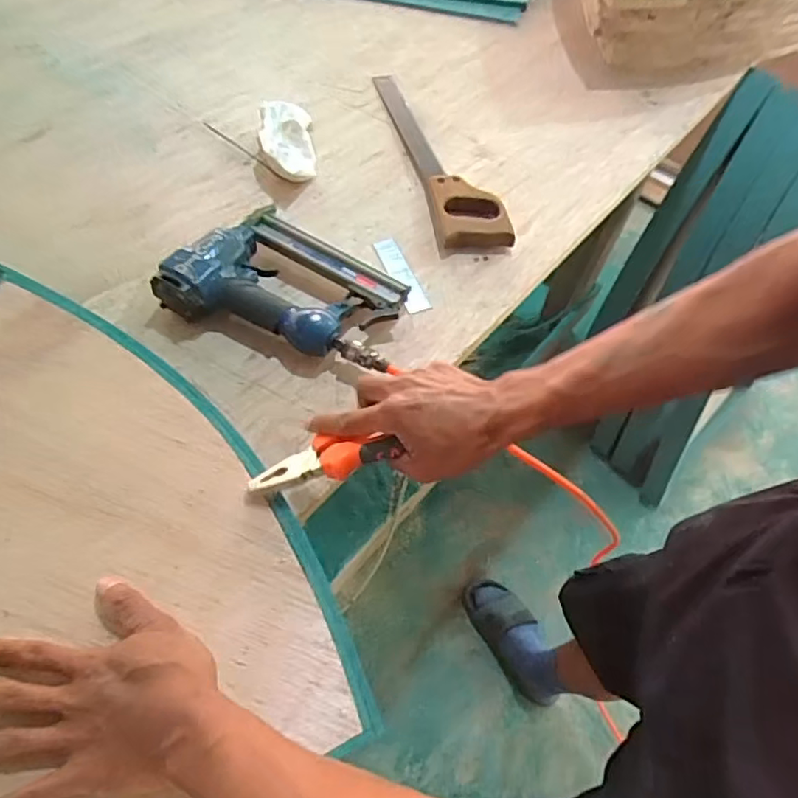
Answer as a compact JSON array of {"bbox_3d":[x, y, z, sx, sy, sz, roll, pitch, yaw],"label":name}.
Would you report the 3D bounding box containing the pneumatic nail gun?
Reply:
[{"bbox_3d":[-0.115,-0.128,0.641,0.253,0.056,0.156,19,59,8],"label":"pneumatic nail gun"}]

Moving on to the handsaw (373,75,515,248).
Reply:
[{"bbox_3d":[0.052,-0.344,0.800,0.085,0.028,0.377,-10,59,-10],"label":"handsaw"}]

